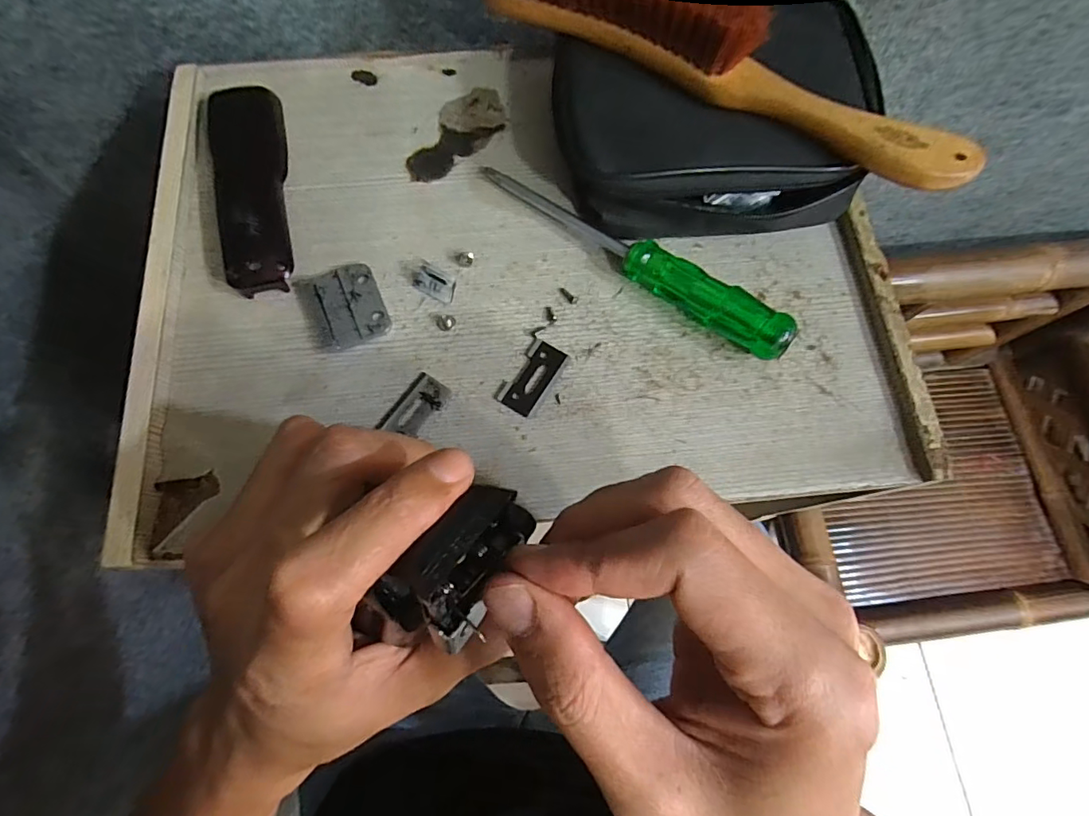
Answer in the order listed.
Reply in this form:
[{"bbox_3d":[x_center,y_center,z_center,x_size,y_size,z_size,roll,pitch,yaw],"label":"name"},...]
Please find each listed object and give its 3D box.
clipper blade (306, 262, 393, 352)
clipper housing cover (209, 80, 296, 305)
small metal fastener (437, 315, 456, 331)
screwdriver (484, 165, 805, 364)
[{"bbox_3d":[-0.105,-0.055,0.272,0.035,0.005,0.044,-23,74,-9],"label":"clipper blade"},{"bbox_3d":[-0.165,-0.128,0.286,0.037,0.017,0.137,-13,73,-5],"label":"clipper housing cover"},{"bbox_3d":[-0.053,-0.047,0.271,0.009,0.006,0.009,0,72,-1],"label":"small metal fastener"},{"bbox_3d":[0.045,-0.083,0.272,0.185,0.024,0.021,35,75,9],"label":"screwdriver"}]

